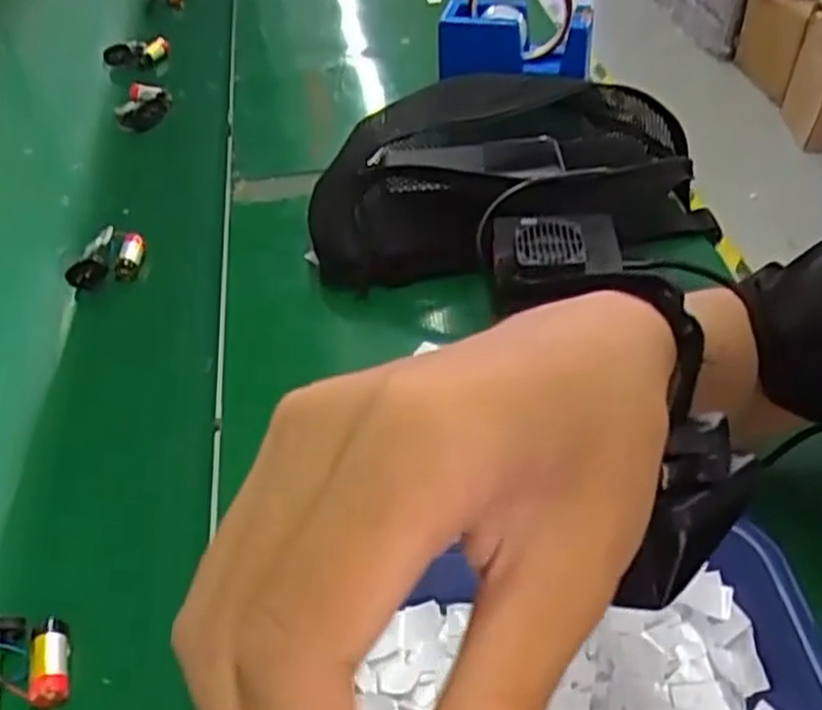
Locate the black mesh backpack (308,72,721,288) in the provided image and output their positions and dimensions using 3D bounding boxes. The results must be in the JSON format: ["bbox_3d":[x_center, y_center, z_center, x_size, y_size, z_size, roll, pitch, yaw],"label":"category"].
[{"bbox_3d":[0.070,-0.137,0.575,0.293,0.081,0.170,-9,46,-7],"label":"black mesh backpack"}]

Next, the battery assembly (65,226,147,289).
[{"bbox_3d":[-0.219,-0.070,0.561,0.053,0.031,0.029,-9,46,-7],"label":"battery assembly"}]

